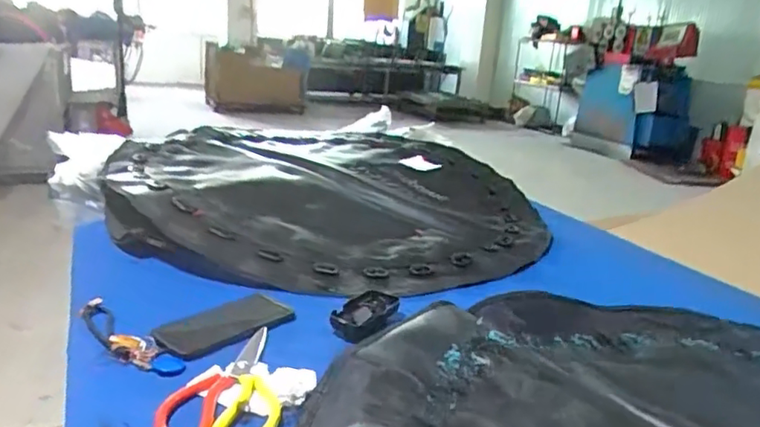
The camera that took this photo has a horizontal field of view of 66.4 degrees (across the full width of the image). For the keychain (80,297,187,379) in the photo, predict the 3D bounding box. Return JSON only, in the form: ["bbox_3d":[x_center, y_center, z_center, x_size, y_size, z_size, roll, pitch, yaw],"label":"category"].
[{"bbox_3d":[-0.295,0.140,0.666,0.204,0.011,0.048,18,21,37],"label":"keychain"}]

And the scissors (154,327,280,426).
[{"bbox_3d":[-0.151,0.173,0.593,0.105,0.011,0.197,4,17,-2],"label":"scissors"}]

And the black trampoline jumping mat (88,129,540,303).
[{"bbox_3d":[-0.087,-0.054,1.239,0.821,0.093,0.867,9,18,14],"label":"black trampoline jumping mat"}]

